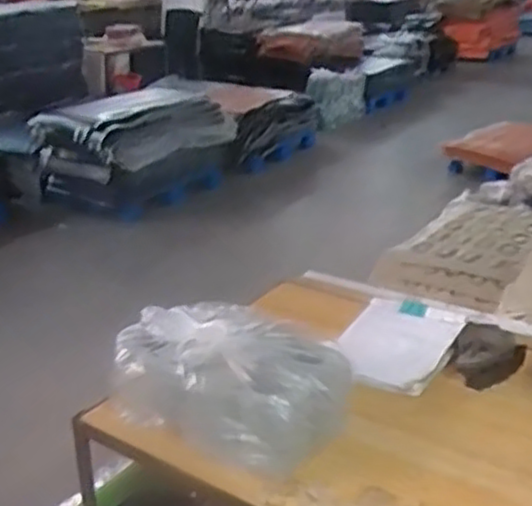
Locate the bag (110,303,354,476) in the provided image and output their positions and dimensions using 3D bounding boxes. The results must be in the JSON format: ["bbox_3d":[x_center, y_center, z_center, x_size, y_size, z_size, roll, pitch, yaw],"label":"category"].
[{"bbox_3d":[-0.054,0.199,1.164,0.362,0.157,0.234,16,29,35],"label":"bag"}]

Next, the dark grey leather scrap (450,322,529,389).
[{"bbox_3d":[0.386,0.174,1.261,0.121,0.063,0.135,11,27,28],"label":"dark grey leather scrap"}]

